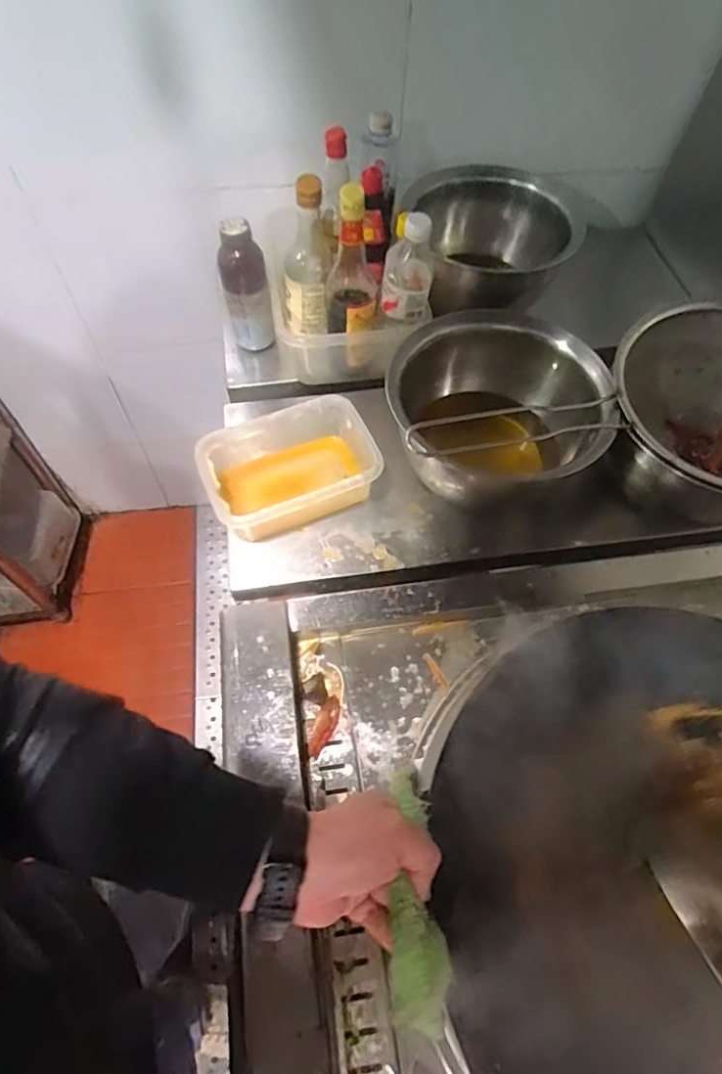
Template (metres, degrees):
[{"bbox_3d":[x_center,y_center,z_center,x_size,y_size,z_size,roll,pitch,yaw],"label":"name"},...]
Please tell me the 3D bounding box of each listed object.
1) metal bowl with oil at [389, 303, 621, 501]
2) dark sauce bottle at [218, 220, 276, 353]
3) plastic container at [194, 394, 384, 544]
[{"bbox_3d":[0.164,-0.153,0.705,0.239,0.171,0.220,1,60,-2],"label":"metal bowl with oil"},{"bbox_3d":[-0.162,-0.353,0.796,0.060,0.181,0.056,-11,61,-8],"label":"dark sauce bottle"},{"bbox_3d":[-0.088,-0.086,0.716,0.213,0.069,0.147,-20,62,-13],"label":"plastic container"}]

